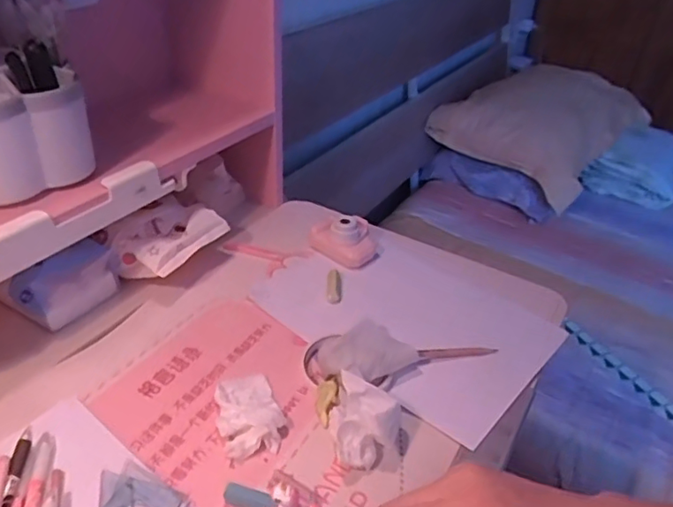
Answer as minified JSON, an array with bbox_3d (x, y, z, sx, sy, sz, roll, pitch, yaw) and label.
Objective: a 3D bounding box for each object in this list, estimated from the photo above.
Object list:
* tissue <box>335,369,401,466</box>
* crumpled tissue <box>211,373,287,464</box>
[{"bbox_3d":[0.025,0.144,0.474,0.056,0.045,0.067,10,36,10],"label":"tissue"},{"bbox_3d":[-0.078,0.136,0.496,0.053,0.023,0.085,-10,37,-18],"label":"crumpled tissue"}]

